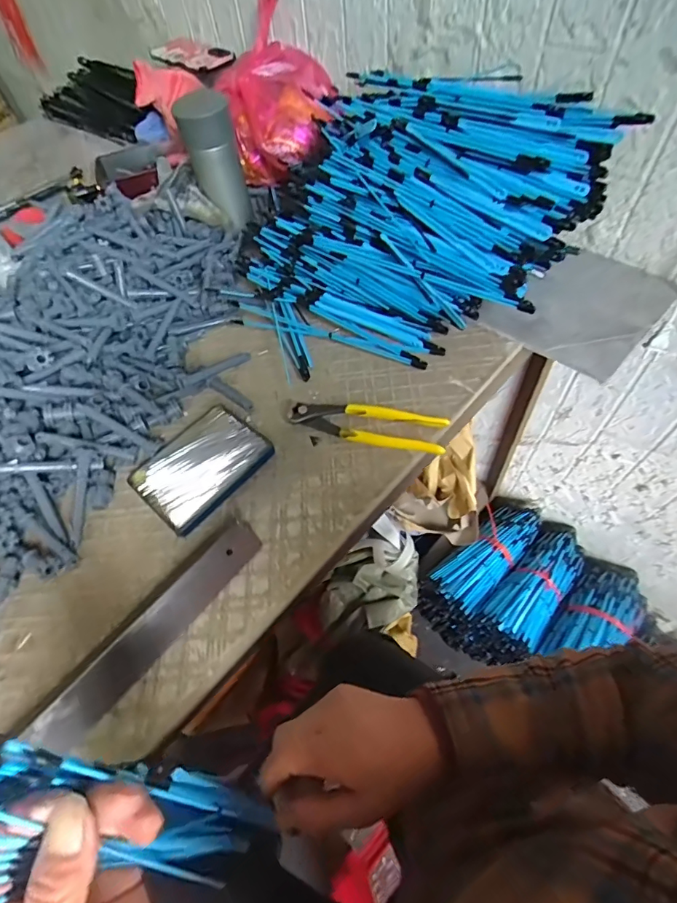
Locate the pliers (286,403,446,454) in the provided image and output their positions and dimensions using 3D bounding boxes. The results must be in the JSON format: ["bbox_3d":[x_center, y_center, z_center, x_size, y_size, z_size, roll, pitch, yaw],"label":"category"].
[{"bbox_3d":[0.029,-0.027,0.471,0.164,0.022,0.046,10,58,11],"label":"pliers"}]

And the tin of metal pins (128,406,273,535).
[{"bbox_3d":[-0.144,0.011,0.460,0.097,0.012,0.126,35,66,24],"label":"tin of metal pins"}]

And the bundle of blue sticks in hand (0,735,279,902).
[{"bbox_3d":[-0.110,0.195,0.220,0.031,0.222,0.077,-4,53,32],"label":"bundle of blue sticks in hand"}]

